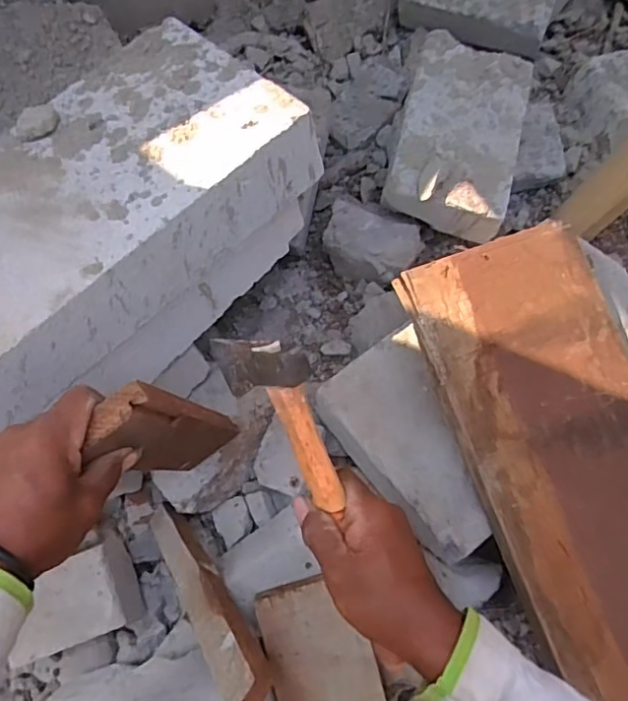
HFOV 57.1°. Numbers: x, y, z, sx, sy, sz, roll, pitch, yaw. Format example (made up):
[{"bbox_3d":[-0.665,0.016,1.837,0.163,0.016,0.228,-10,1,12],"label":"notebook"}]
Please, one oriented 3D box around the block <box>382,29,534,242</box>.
[{"bbox_3d":[0.156,-0.234,0.641,0.134,0.069,0.209,14,72,4],"label":"block"}]

